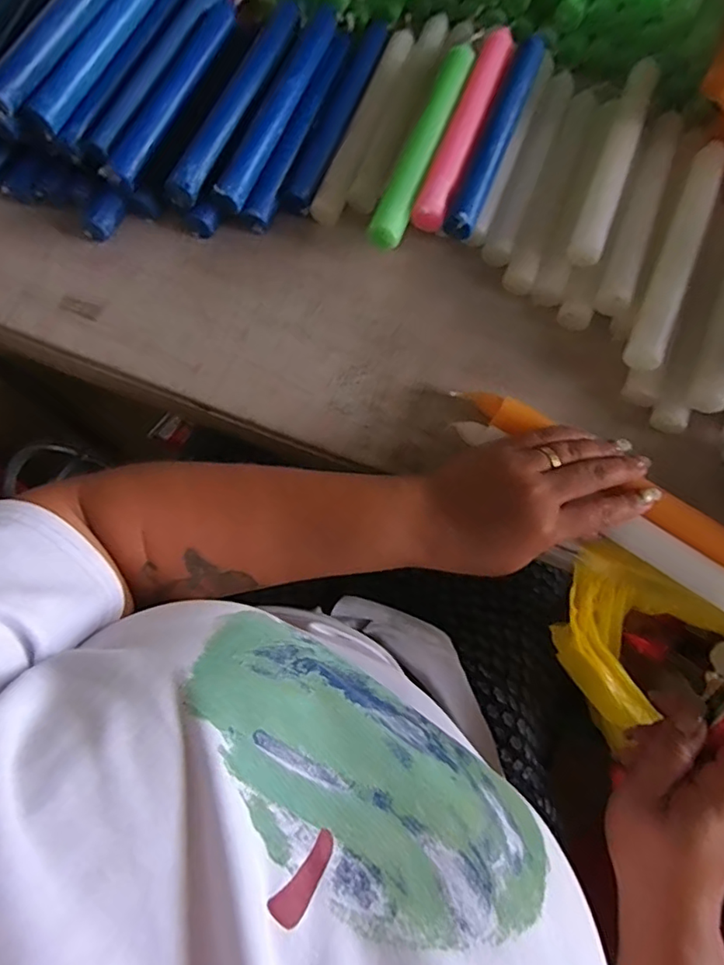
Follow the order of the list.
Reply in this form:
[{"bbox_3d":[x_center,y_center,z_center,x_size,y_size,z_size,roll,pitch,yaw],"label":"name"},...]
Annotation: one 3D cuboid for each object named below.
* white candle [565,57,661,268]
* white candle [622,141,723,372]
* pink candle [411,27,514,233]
[{"bbox_3d":[0.188,-0.239,0.407,0.022,0.017,0.191,21,74,6],"label":"white candle"},{"bbox_3d":[0.220,-0.163,0.382,0.021,0.016,0.194,23,75,7],"label":"white candle"},{"bbox_3d":[0.078,-0.263,0.408,0.023,0.022,0.193,20,74,6],"label":"pink candle"}]

